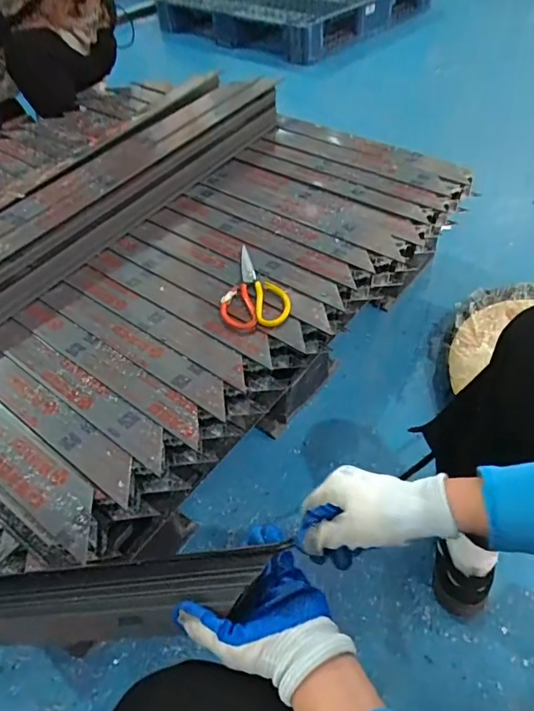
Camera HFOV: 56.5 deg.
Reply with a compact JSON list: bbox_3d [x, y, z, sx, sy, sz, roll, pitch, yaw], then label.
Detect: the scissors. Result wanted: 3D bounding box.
[{"bbox_3d":[-0.024,-0.123,0.863,0.112,0.014,0.208,-5,49,-1],"label":"scissors"}]

